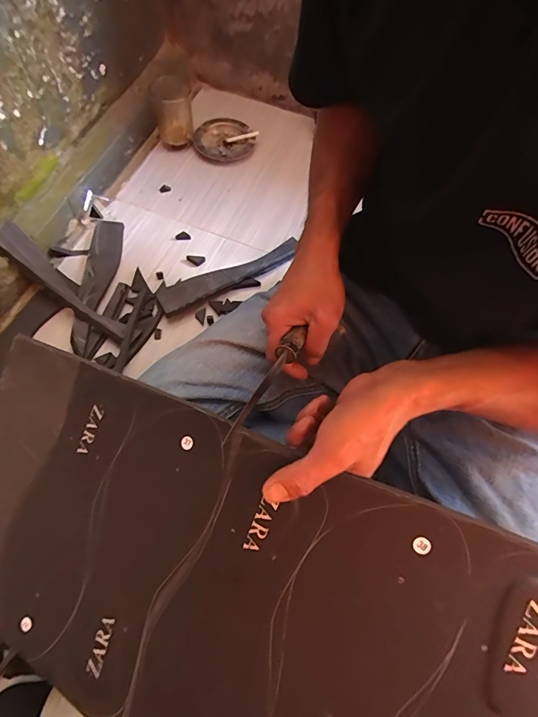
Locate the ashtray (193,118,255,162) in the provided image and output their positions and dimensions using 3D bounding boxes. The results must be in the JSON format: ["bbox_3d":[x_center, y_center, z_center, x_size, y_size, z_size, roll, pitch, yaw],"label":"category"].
[{"bbox_3d":[-0.086,-0.417,0.725,0.108,0.018,0.098,-5,66,-6],"label":"ashtray"}]

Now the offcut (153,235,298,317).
[{"bbox_3d":[-0.058,-0.132,0.596,0.239,0.026,0.055,-24,69,-14],"label":"offcut"}]

